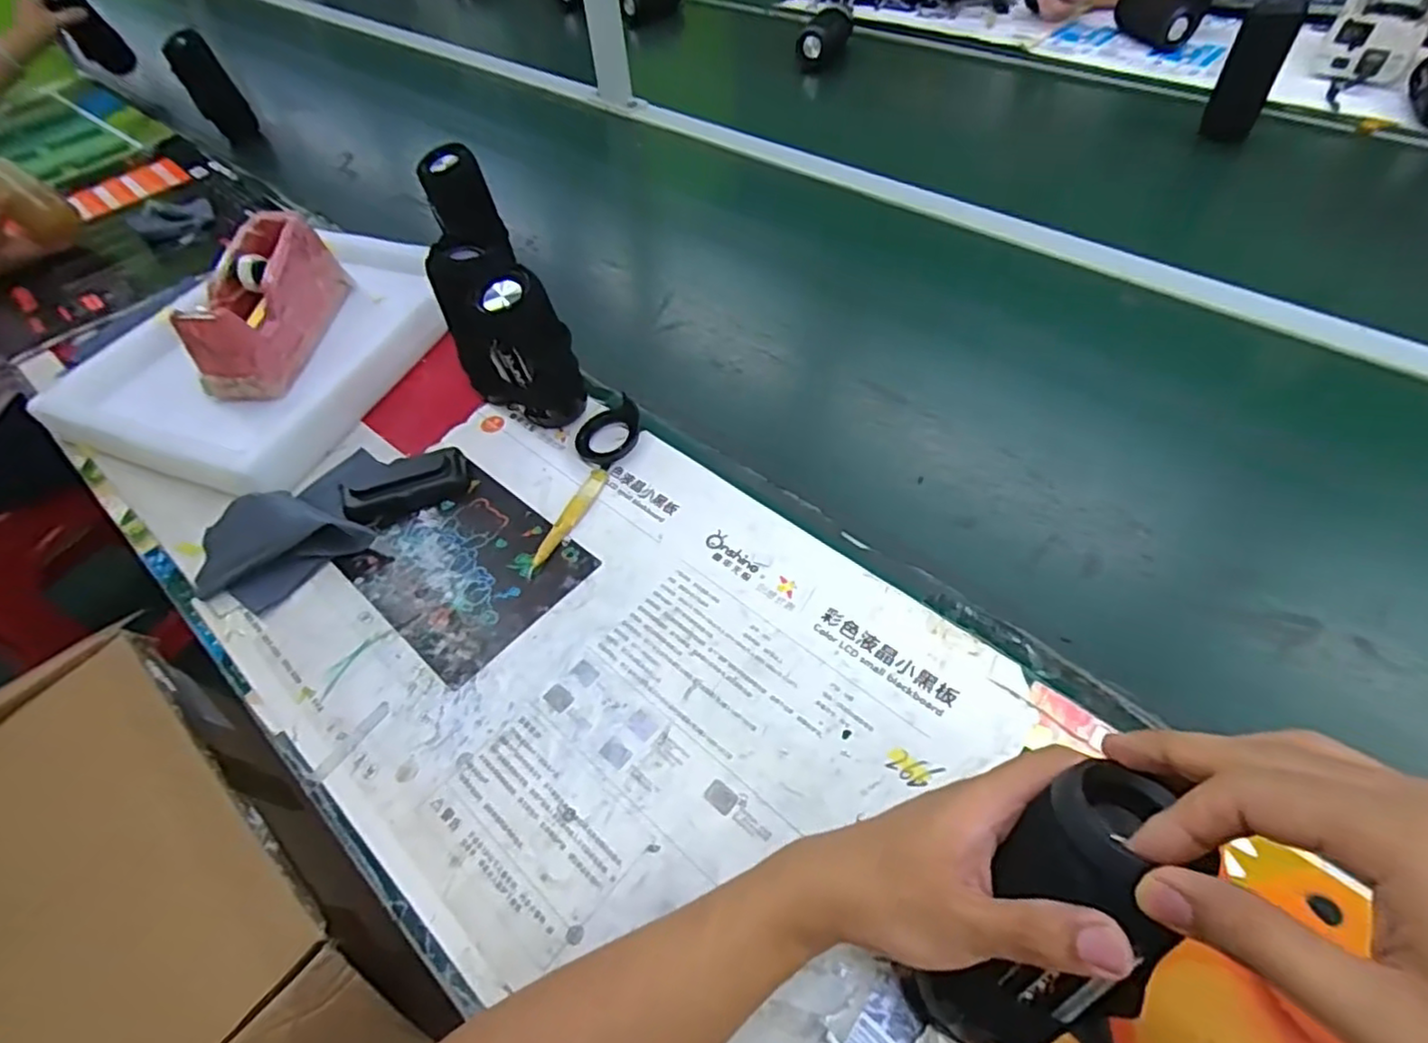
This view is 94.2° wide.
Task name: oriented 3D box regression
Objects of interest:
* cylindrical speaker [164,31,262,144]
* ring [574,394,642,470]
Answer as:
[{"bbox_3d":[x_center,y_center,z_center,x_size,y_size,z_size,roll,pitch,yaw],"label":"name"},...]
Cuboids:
[{"bbox_3d":[-0.830,-0.708,1.106,0.071,0.169,0.073,-29,55,-17],"label":"cylindrical speaker"},{"bbox_3d":[-0.100,-0.086,0.612,0.063,0.030,0.064,-2,52,3],"label":"ring"}]

